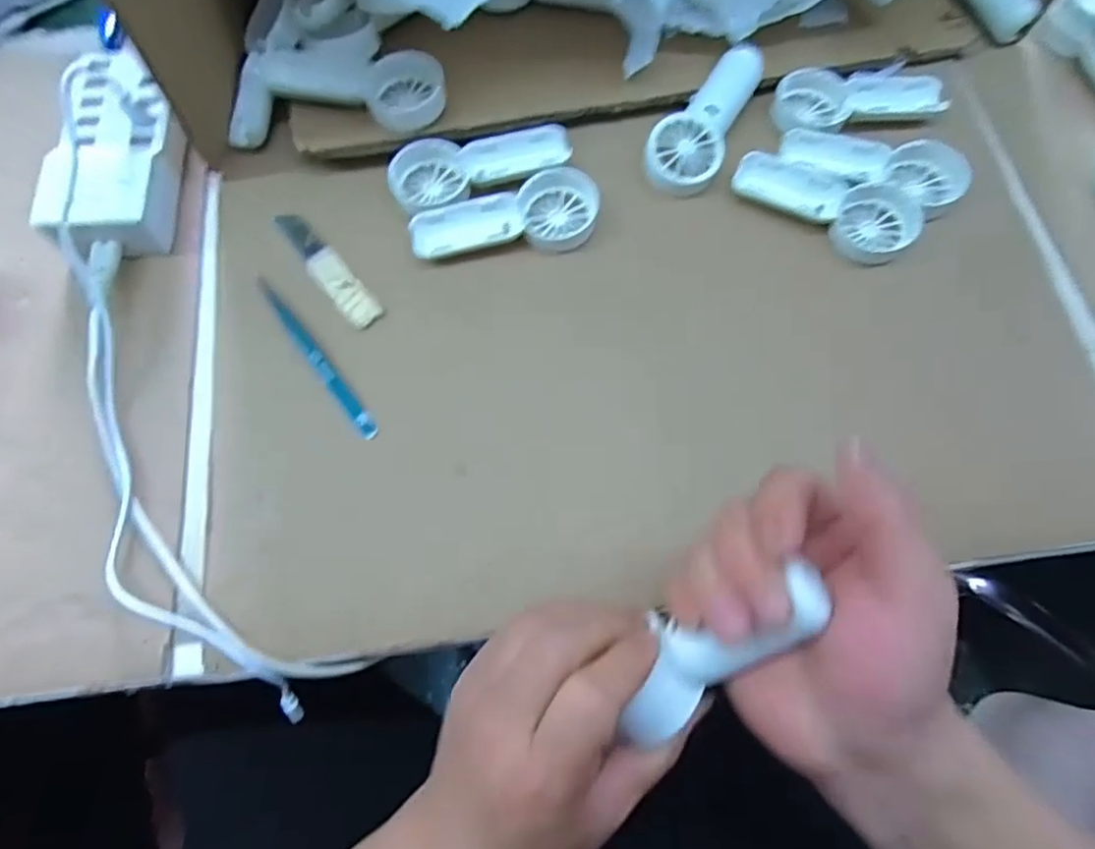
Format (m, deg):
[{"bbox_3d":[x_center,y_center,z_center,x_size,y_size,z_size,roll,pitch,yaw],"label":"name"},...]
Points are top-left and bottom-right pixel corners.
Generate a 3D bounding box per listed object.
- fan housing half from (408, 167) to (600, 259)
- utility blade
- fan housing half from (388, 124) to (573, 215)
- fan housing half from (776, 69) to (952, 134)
[{"bbox_3d":[-0.026,-0.127,0.375,0.112,0.012,0.046,-5,70,-4],"label":"fan housing half"},{"bbox_3d":[-0.134,-0.096,0.377,0.020,0.008,0.095,-37,75,-14],"label":"utility blade"},{"bbox_3d":[-0.041,-0.162,0.390,0.113,0.019,0.044,-17,71,-8],"label":"fan housing half"},{"bbox_3d":[0.204,-0.217,0.413,0.109,0.017,0.040,-5,70,-4],"label":"fan housing half"}]

